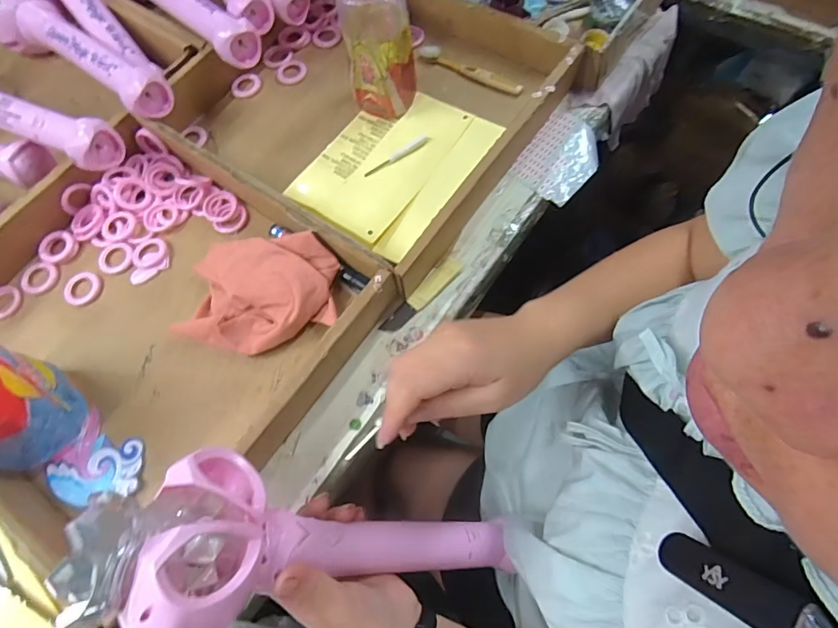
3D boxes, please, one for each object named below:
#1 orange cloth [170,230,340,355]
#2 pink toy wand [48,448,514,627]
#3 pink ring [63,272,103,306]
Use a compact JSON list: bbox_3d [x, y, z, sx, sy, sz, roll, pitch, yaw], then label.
[{"bbox_3d":[-0.157,-0.021,0.460,0.152,0.037,0.117,0,70,2],"label":"orange cloth"},{"bbox_3d":[-0.058,0.163,0.337,0.319,0.048,0.091,18,66,-36],"label":"pink toy wand"},{"bbox_3d":[-0.356,-0.027,0.494,0.040,0.004,0.037,-1,70,2],"label":"pink ring"}]

